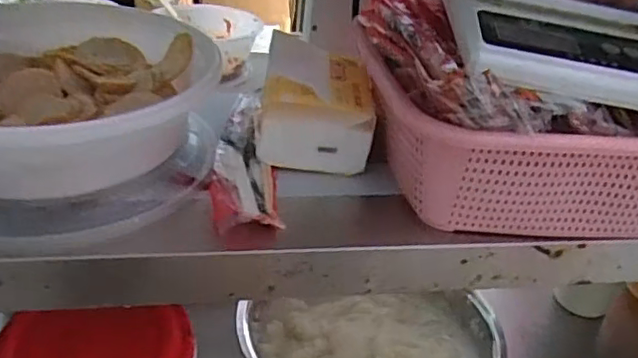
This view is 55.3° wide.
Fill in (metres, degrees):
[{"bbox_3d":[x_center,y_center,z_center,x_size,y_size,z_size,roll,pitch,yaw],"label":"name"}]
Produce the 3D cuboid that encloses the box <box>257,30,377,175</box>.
[{"bbox_3d":[-0.002,-0.066,0.523,0.092,0.066,0.124,6,32,-2],"label":"box"}]

